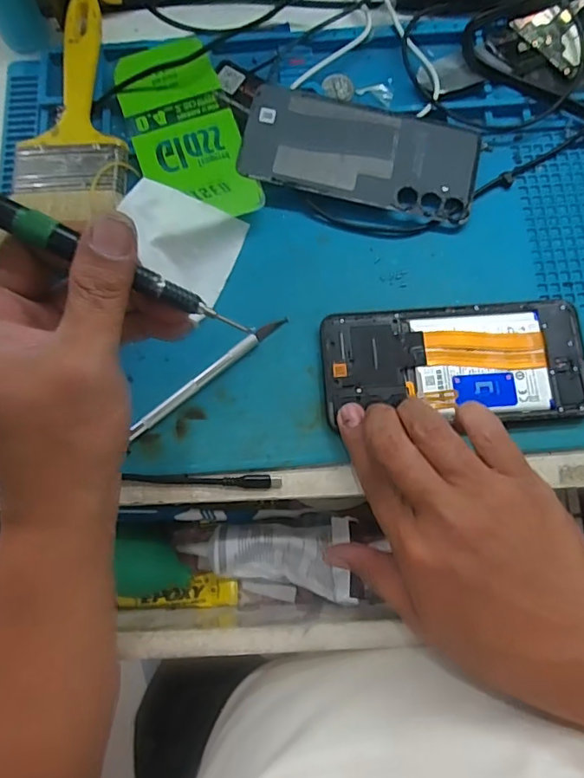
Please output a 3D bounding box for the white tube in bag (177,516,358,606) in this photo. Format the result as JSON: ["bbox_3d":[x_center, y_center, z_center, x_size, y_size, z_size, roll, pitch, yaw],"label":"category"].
[{"bbox_3d":[-0.018,0.120,0.372,0.119,0.032,0.054,1,76,2],"label":"white tube in bag"}]

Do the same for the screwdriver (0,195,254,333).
[{"bbox_3d":[-0.079,-0.056,0.232,0.129,0.009,0.013,24,80,-10],"label":"screwdriver"}]

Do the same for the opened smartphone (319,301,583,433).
[{"bbox_3d":[0.101,-0.018,0.320,0.160,0.005,0.072,1,79,1],"label":"opened smartphone"}]

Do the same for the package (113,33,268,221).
[{"bbox_3d":[-0.075,-0.180,0.351,0.069,0.007,0.150,-20,77,-4],"label":"package"}]

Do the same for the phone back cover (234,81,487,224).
[{"bbox_3d":[0.047,-0.163,0.350,0.159,0.008,0.077,12,77,4],"label":"phone back cover"}]

